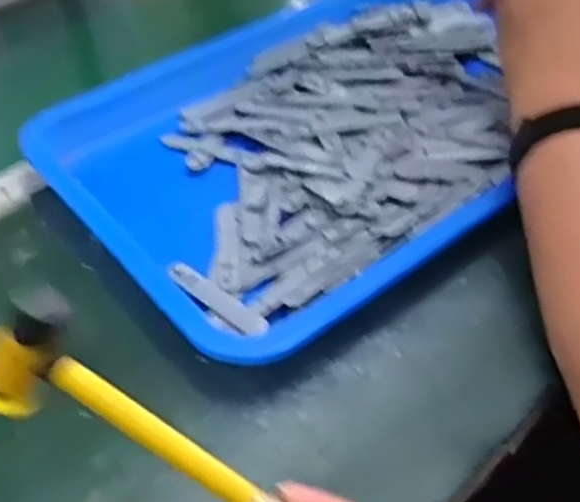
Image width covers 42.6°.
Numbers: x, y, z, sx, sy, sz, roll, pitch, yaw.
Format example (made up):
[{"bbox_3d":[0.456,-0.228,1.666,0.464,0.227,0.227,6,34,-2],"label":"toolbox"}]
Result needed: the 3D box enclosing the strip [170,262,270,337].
[{"bbox_3d":[-0.047,0.031,0.488,0.017,0.005,0.095,-37,46,-24],"label":"strip"}]

